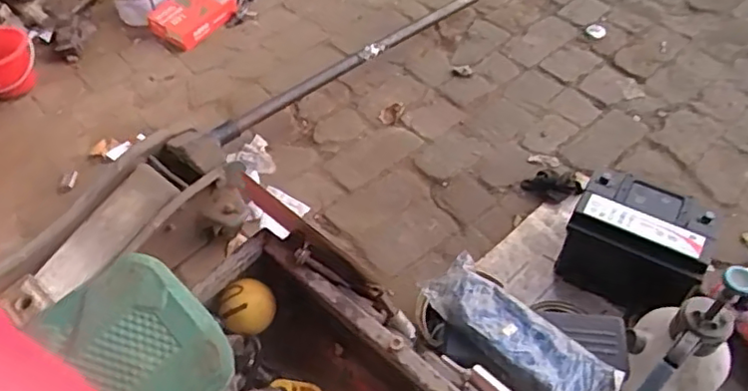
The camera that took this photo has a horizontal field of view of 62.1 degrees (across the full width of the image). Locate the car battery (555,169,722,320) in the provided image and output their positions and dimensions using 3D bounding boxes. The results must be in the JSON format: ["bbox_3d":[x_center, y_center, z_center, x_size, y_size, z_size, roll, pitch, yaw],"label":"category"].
[{"bbox_3d":[0.482,0.092,1.153,0.231,0.198,0.188,26,57,23],"label":"car battery"}]

